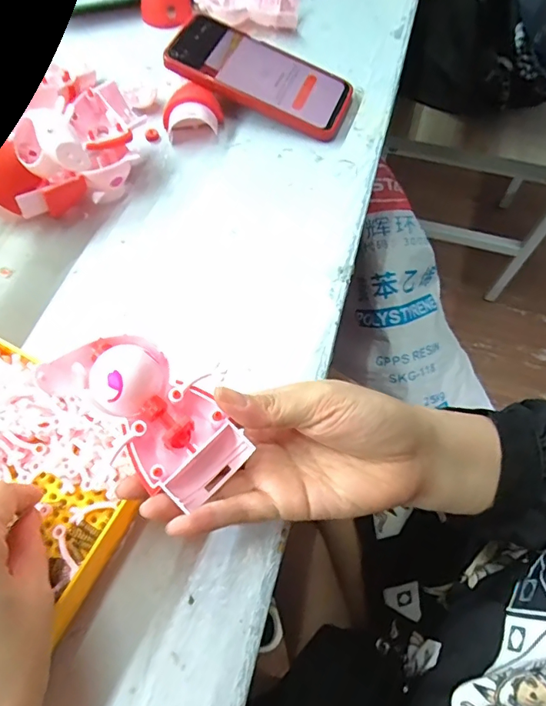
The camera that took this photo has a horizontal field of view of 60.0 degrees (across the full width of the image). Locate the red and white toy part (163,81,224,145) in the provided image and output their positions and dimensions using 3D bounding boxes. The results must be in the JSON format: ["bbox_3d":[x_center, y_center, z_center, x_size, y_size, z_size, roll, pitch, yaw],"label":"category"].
[{"bbox_3d":[-0.072,-0.213,0.421,0.051,0.031,0.041,-11,64,-5],"label":"red and white toy part"}]

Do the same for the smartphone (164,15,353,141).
[{"bbox_3d":[-0.010,-0.253,0.431,0.162,0.015,0.081,22,65,-3],"label":"smartphone"}]

